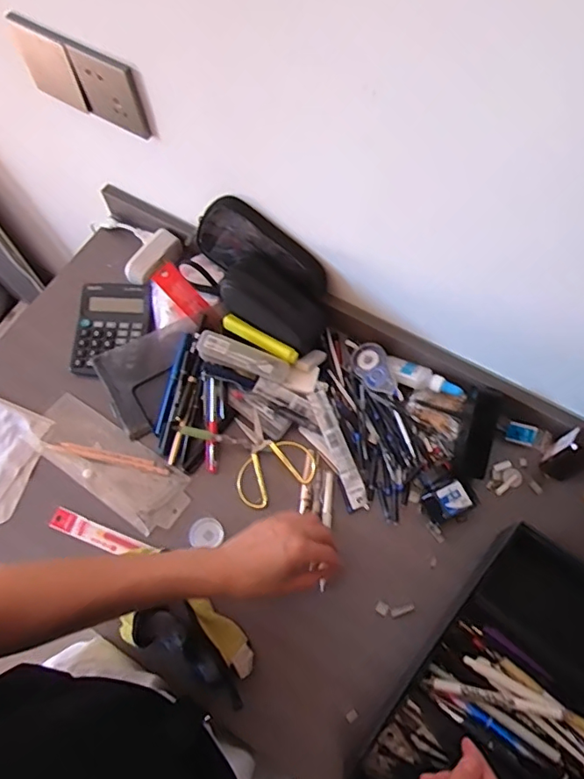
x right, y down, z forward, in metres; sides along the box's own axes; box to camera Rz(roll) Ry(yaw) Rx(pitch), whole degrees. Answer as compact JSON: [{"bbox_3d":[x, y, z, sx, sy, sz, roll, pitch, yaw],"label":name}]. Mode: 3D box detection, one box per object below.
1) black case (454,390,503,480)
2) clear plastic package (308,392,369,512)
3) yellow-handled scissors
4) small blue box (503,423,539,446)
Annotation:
[{"bbox_3d":[0.229,0.056,0.640,0.034,0.019,0.108,16,98,9],"label":"black case"},{"bbox_3d":[0.058,0.075,0.656,0.023,0.005,0.154,-21,78,-3],"label":"clear plastic package"},{"bbox_3d":[-0.033,0.079,0.660,0.101,0.020,0.113,-24,69,-7],"label":"yellow-handled scissors"},{"bbox_3d":[0.287,0.055,0.655,0.034,0.013,0.021,19,70,10],"label":"small blue box"}]

